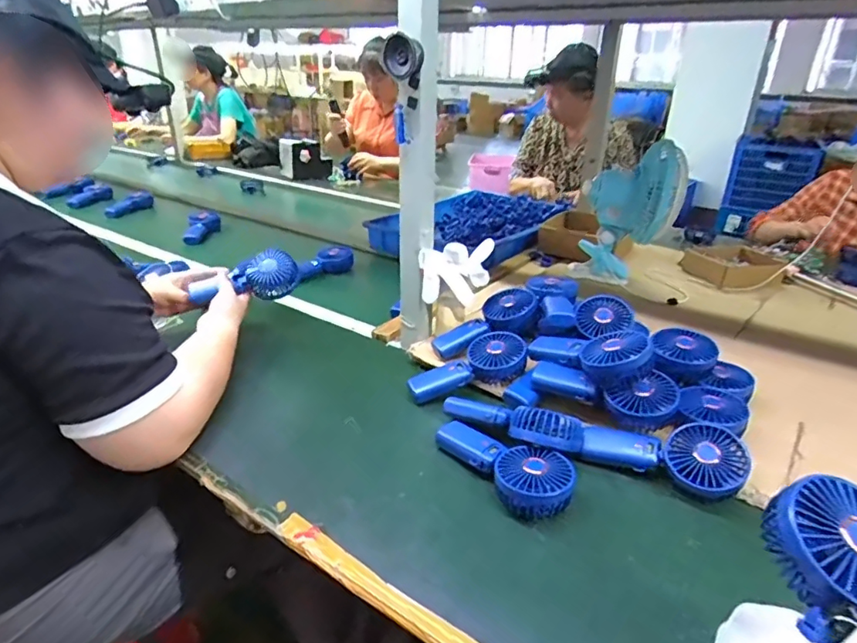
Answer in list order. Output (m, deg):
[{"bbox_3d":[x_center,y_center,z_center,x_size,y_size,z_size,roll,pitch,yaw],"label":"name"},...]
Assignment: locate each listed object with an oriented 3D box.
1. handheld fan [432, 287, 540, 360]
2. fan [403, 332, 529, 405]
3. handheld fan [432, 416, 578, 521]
[{"bbox_3d":[0.098,0.012,0.870,0.187,0.059,0.077,-28,32,-8],"label":"handheld fan"},{"bbox_3d":[0.060,0.073,0.804,0.184,0.043,0.084,-22,30,-7],"label":"fan"},{"bbox_3d":[0.083,0.170,0.639,0.189,0.050,0.083,25,33,38],"label":"handheld fan"}]

